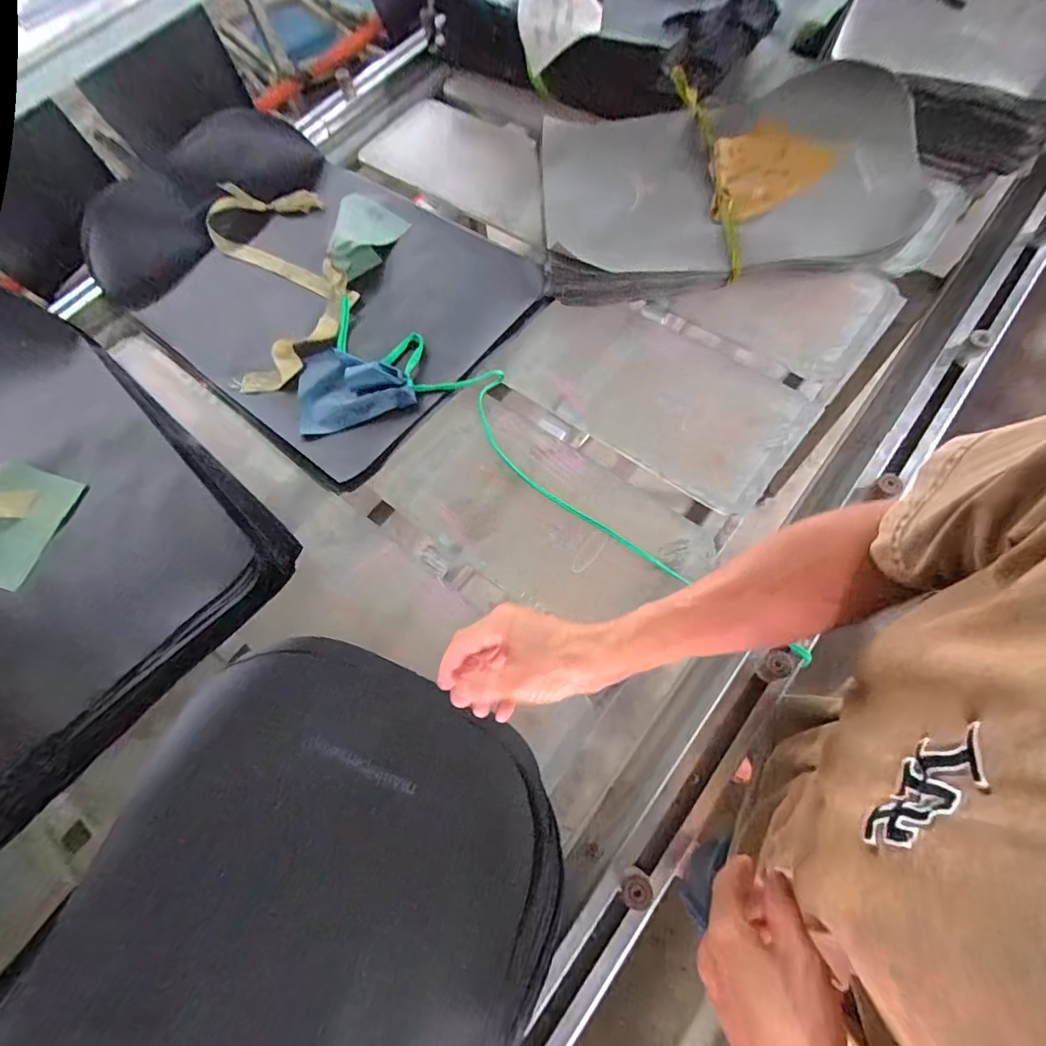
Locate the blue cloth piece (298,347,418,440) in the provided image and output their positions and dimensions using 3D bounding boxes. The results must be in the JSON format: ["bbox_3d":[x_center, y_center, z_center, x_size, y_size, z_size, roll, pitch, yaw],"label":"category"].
[{"bbox_3d":[-0.233,-0.188,0.677,0.147,0.028,0.135,-22,67,-3],"label":"blue cloth piece"}]

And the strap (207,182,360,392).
[{"bbox_3d":[-0.368,-0.377,0.776,0.193,0.052,0.418,-20,67,-2],"label":"strap"}]

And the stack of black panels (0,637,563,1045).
[{"bbox_3d":[-0.197,0.353,0.347,0.329,0.051,0.510,24,65,16],"label":"stack of black panels"}]

